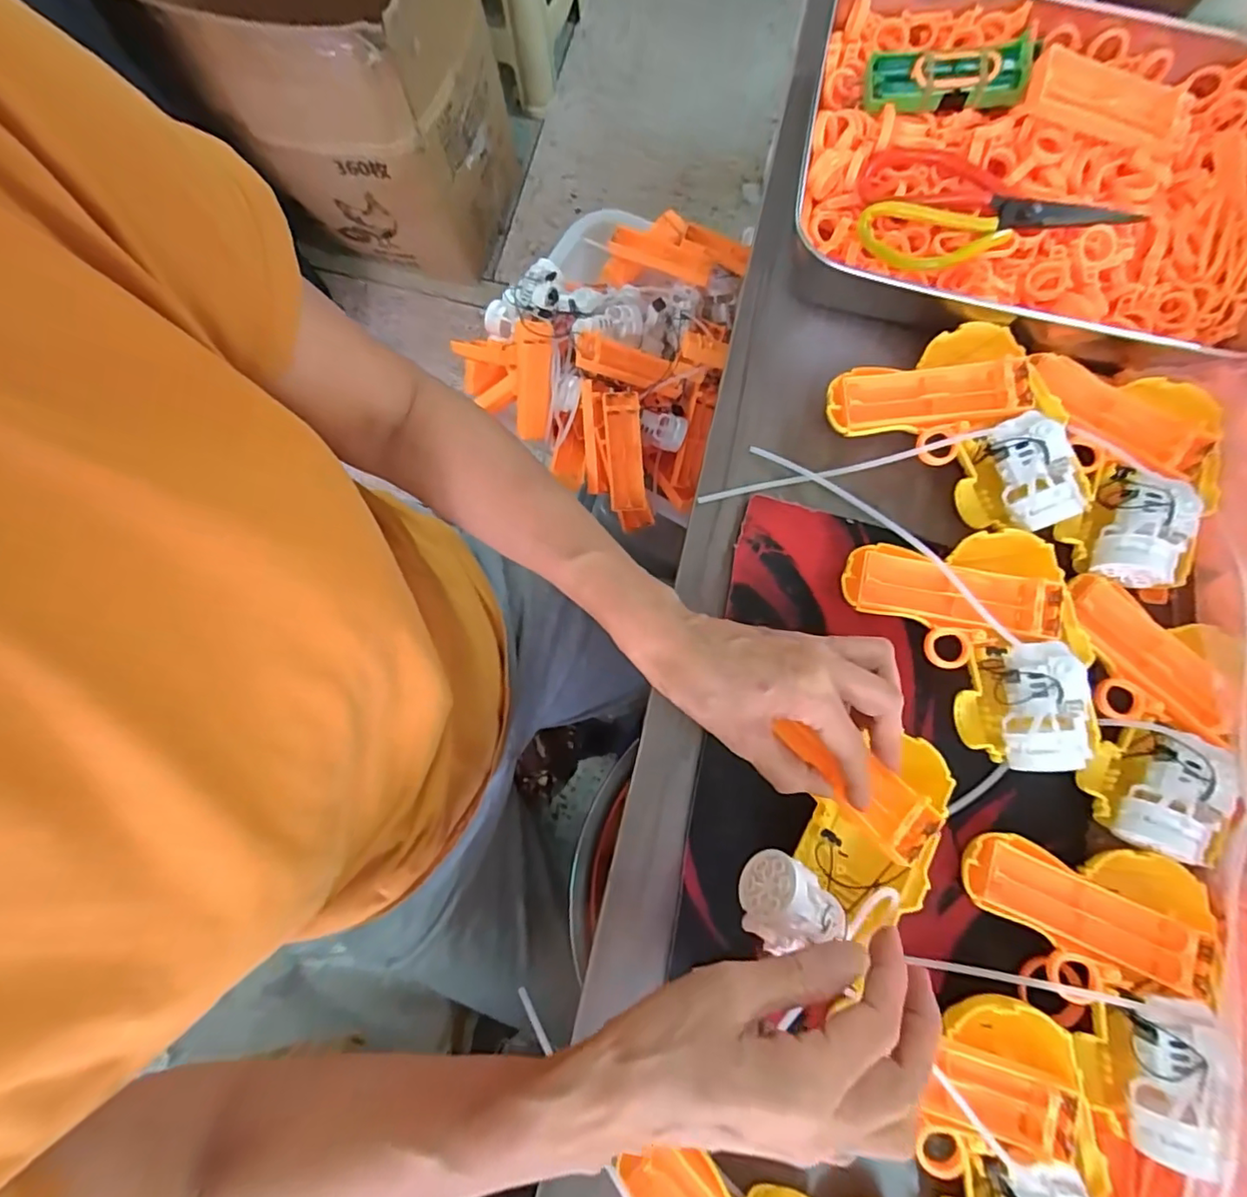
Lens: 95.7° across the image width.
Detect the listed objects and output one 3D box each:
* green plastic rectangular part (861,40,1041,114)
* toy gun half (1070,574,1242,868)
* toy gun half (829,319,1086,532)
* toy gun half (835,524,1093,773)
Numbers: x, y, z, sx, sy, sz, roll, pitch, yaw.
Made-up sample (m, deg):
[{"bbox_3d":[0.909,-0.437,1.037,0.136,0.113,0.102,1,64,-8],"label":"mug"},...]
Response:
[{"bbox_3d":[0.210,-0.338,0.367,0.099,0.025,0.030,1,80,-1],"label":"green plastic rectangular part"},{"bbox_3d":[0.294,0.066,0.320,0.087,0.036,0.140,18,80,2],"label":"toy gun half"},{"bbox_3d":[0.202,-0.096,0.347,0.114,0.034,0.129,-19,81,-5],"label":"toy gun half"},{"bbox_3d":[0.200,0.029,0.325,0.121,0.041,0.131,0,80,-1],"label":"toy gun half"}]

